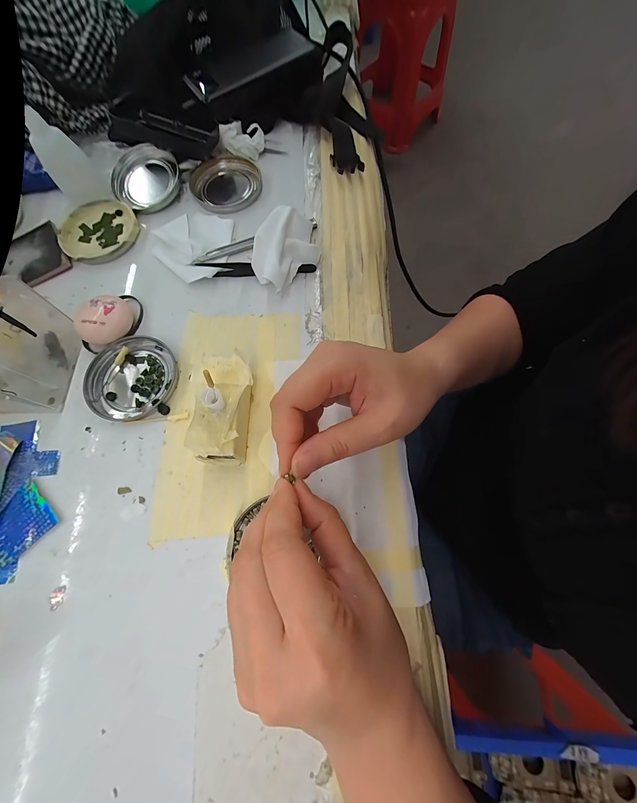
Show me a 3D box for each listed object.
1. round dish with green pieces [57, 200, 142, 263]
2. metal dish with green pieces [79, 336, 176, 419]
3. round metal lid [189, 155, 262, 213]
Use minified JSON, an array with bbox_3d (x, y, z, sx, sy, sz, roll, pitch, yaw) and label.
[{"bbox_3d":[-0.239,-0.186,0.324,0.081,0.010,0.086,0,72,2],"label":"round dish with green pieces"},{"bbox_3d":[-0.167,-0.023,0.267,0.077,0.012,0.074,0,72,2],"label":"metal dish with green pieces"},{"bbox_3d":[-0.103,-0.244,0.334,0.077,0.012,0.075,-14,72,-3],"label":"round metal lid"}]

